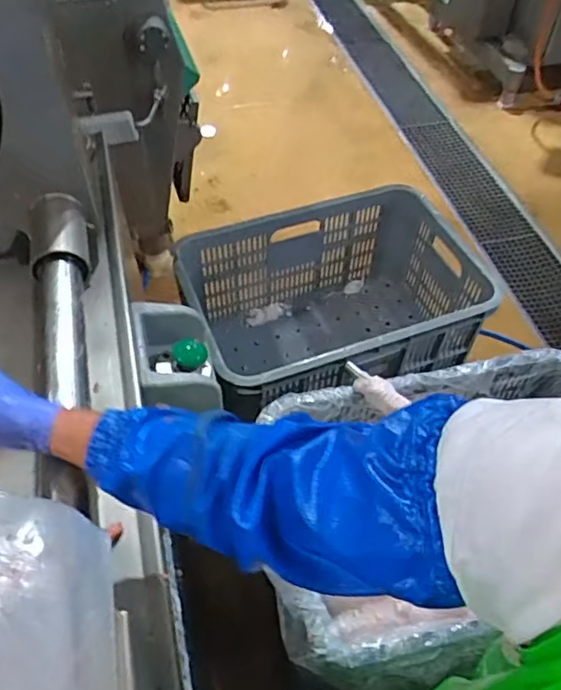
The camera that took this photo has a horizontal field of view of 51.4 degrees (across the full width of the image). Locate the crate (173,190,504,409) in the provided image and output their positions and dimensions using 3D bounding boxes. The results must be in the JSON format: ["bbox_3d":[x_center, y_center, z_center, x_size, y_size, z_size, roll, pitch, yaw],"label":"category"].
[{"bbox_3d":[0.108,-0.052,1.123,0.530,0.275,0.361,-18,54,-15],"label":"crate"}]

